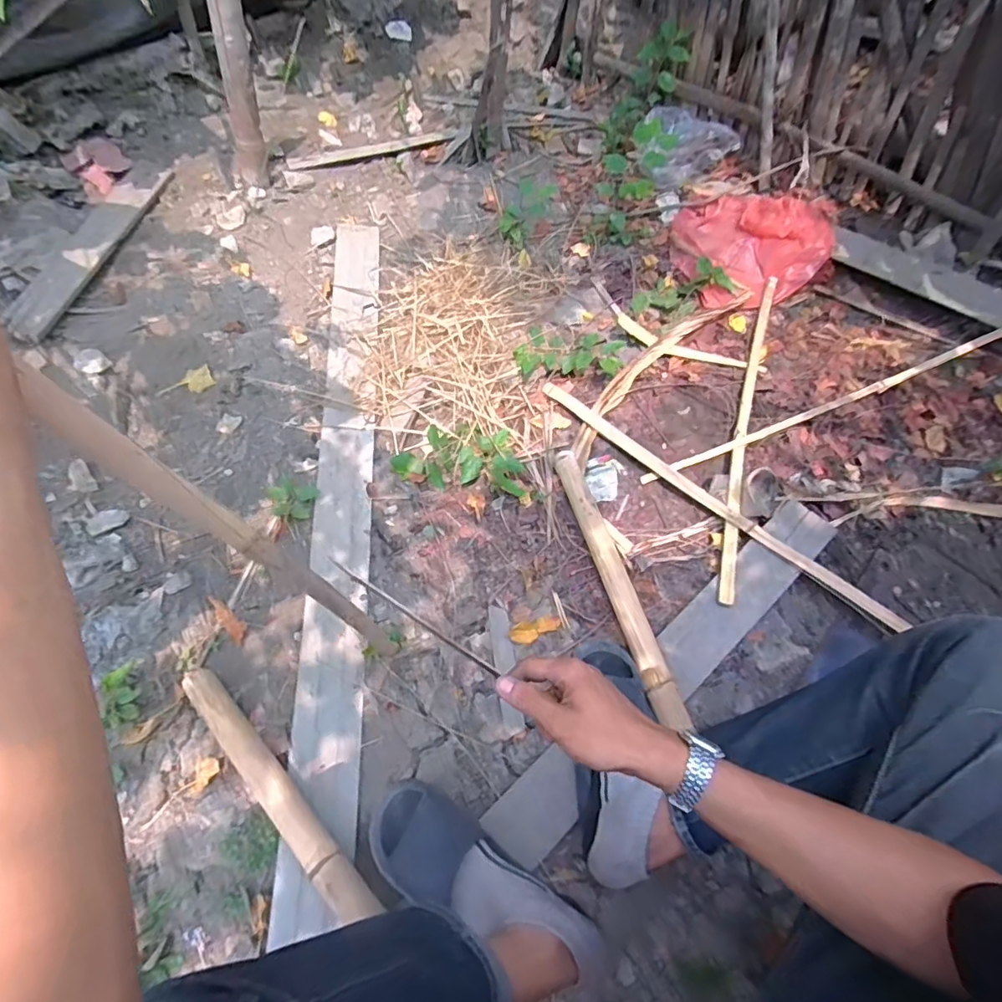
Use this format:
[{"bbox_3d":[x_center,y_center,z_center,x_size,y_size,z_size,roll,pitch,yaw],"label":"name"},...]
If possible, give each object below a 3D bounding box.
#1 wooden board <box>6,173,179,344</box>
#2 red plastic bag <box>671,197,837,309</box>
[{"bbox_3d":[-0.954,-0.594,1.261,0.095,0.014,0.562,21,64,-11],"label":"wooden board"},{"bbox_3d":[0.615,-0.673,1.384,0.325,0.129,0.372,-16,58,-9],"label":"red plastic bag"}]

